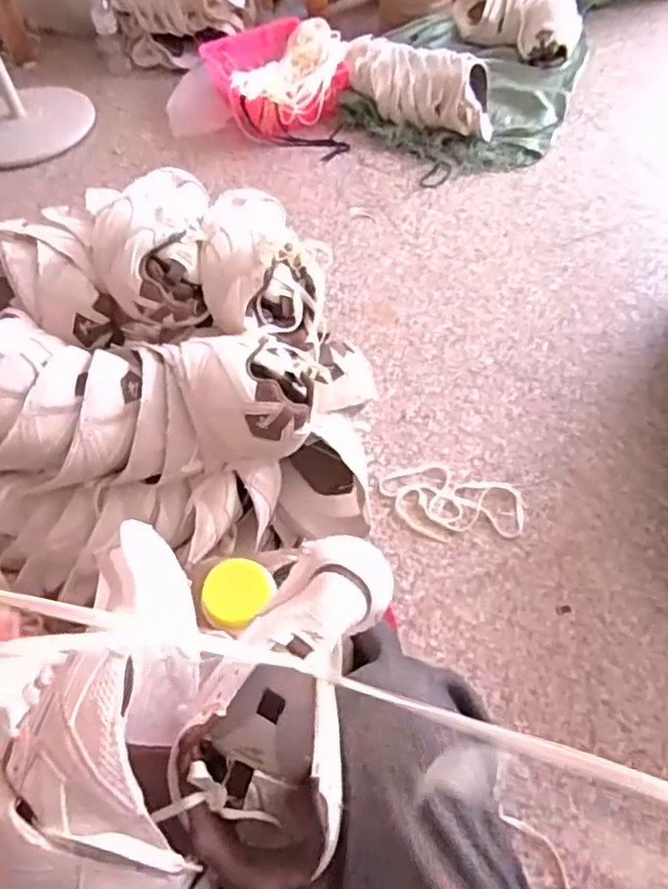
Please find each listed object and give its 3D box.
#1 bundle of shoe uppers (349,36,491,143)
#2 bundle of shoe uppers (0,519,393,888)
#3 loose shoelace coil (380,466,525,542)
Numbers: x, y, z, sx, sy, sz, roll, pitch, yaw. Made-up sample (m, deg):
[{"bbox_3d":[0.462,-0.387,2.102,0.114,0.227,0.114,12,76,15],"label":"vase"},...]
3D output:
[{"bbox_3d":[0.211,-0.887,1.615,0.387,0.135,0.173,15,58,14],"label":"bundle of shoe uppers"},{"bbox_3d":[-0.115,0.222,0.413,0.237,0.167,0.338,12,59,9],"label":"bundle of shoe uppers"},{"bbox_3d":[0.184,0.095,1.030,0.226,0.018,0.126,16,58,15],"label":"loose shoelace coil"}]

